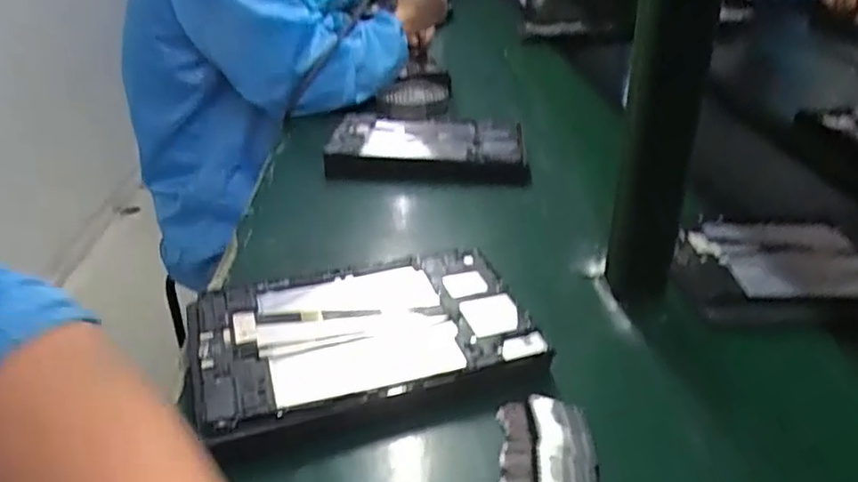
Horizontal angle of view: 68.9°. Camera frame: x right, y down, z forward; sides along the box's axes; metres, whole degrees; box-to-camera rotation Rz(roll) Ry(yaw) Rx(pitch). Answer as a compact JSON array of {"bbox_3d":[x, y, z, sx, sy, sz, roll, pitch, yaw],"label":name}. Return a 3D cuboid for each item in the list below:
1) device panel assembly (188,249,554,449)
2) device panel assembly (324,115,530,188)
[{"bbox_3d":[-0.051,0.071,0.485,0.247,0.027,0.162,-10,35,-19],"label":"device panel assembly"},{"bbox_3d":[-0.003,-0.125,0.841,0.261,0.045,0.158,-1,31,1],"label":"device panel assembly"}]

